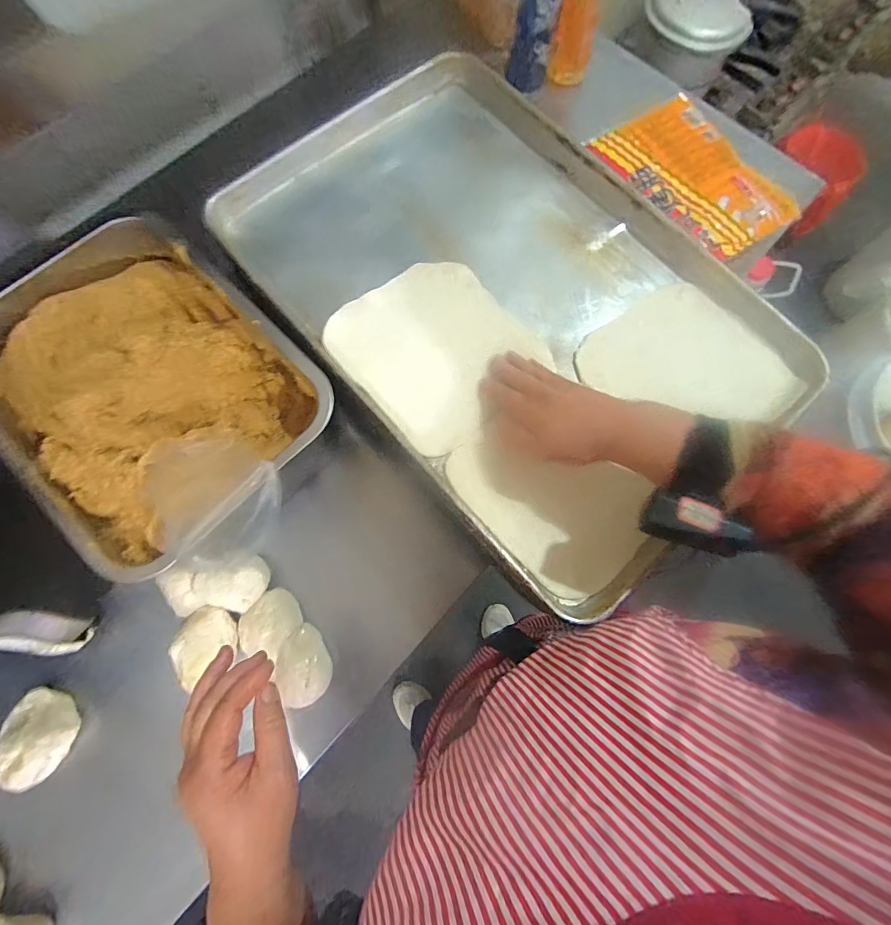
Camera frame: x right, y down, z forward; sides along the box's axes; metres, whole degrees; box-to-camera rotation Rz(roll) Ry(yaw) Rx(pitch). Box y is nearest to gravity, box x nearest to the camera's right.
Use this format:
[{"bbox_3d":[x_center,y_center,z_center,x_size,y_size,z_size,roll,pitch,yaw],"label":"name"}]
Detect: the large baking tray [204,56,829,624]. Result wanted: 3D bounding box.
[{"bbox_3d":[0.047,-0.204,0.468,0.399,0.045,0.612,-39,80,-11],"label":"large baking tray"}]

